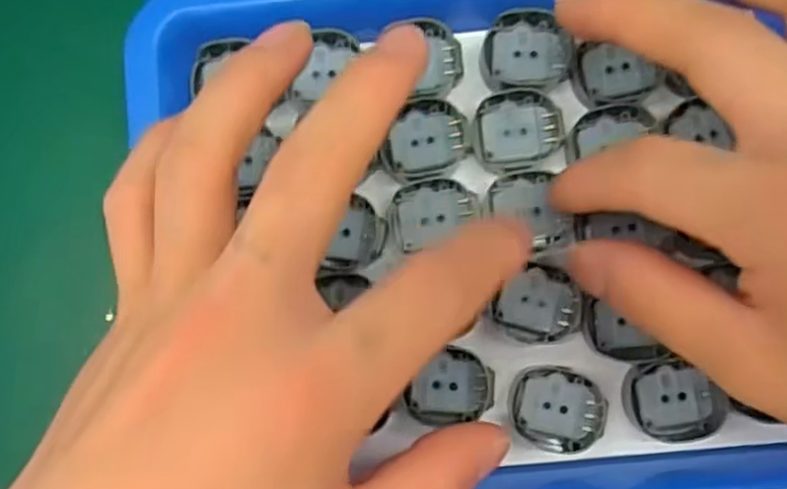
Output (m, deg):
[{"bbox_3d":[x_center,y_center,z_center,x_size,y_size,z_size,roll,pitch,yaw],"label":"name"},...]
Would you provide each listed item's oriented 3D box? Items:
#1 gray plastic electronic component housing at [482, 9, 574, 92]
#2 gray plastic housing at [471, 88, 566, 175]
[{"bbox_3d":[0.043,-0.062,0.239,0.028,0.004,0.026,-2,82,5],"label":"gray plastic electronic component housing"},{"bbox_3d":[0.039,-0.036,0.236,0.028,0.004,0.025,-6,82,4],"label":"gray plastic housing"}]

